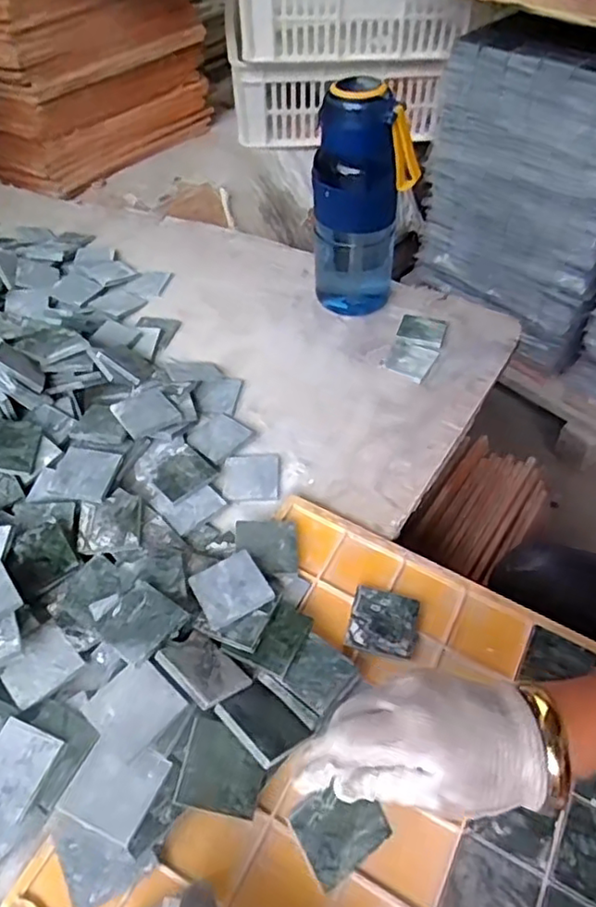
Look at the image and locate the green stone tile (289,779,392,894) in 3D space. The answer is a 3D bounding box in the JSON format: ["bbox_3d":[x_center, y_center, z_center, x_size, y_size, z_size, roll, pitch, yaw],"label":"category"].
[{"bbox_3d":[0.023,0.198,0.332,0.045,0.004,0.048,-29,97,-24],"label":"green stone tile"}]

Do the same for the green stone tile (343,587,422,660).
[{"bbox_3d":[0.063,0.125,0.461,0.049,0.010,0.046,9,49,11],"label":"green stone tile"}]

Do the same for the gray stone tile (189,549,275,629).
[{"bbox_3d":[-0.050,0.098,0.458,0.049,0.004,0.051,-28,49,-12],"label":"gray stone tile"}]

